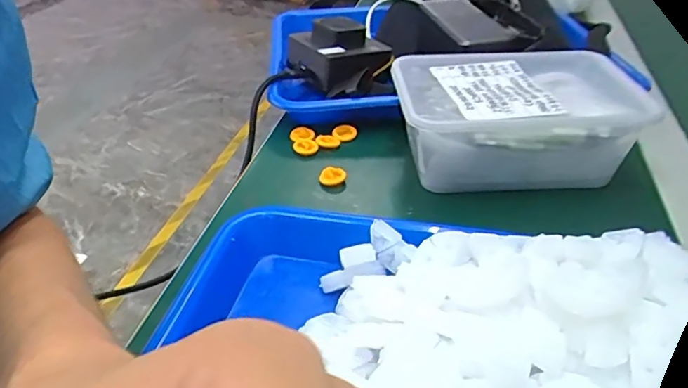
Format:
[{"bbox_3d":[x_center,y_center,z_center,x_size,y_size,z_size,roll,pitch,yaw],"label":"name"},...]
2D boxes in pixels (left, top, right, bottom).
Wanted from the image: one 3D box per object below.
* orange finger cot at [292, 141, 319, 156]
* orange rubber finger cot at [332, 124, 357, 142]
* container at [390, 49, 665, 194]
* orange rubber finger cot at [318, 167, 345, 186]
[{"bbox_3d":[-0.031,-0.037,0.445,0.020,0.006,0.015,1,37,-4],"label":"orange finger cot"},{"bbox_3d":[0.000,-0.052,0.461,0.019,0.006,0.016,-4,37,-10],"label":"orange rubber finger cot"},{"bbox_3d":[0.120,-0.053,0.414,0.166,0.074,0.108,-2,36,-3],"label":"container"},{"bbox_3d":[-0.008,-0.013,0.410,0.019,0.009,0.012,1,36,2],"label":"orange rubber finger cot"}]

